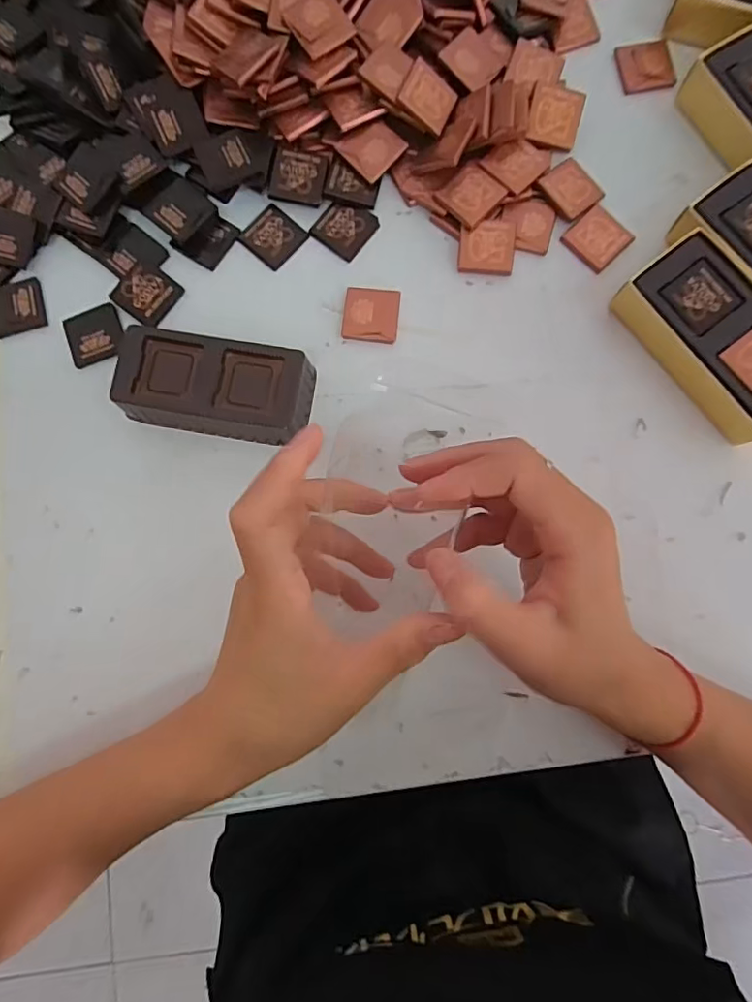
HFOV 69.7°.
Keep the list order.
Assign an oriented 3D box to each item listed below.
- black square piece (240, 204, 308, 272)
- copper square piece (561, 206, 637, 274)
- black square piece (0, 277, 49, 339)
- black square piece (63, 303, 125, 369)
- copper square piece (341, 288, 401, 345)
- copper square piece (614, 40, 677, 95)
[{"bbox_3d":[-0.067,-0.171,0.349,0.034,0.004,0.033,41,86,6],"label":"black square piece"},{"bbox_3d":[0.140,-0.165,0.340,0.035,0.004,0.033,-44,83,-3],"label":"copper square piece"},{"bbox_3d":[-0.231,-0.124,0.345,0.036,0.004,0.036,-15,83,0],"label":"black square piece"},{"bbox_3d":[-0.178,-0.105,0.341,0.035,0.004,0.033,-21,83,-1],"label":"black square piece"},{"bbox_3d":[-0.003,-0.117,0.340,0.034,0.006,0.034,6,83,3],"label":"copper square piece"},{"bbox_3d":[0.180,-0.289,0.359,0.035,0.006,0.034,-11,83,1],"label":"copper square piece"}]

